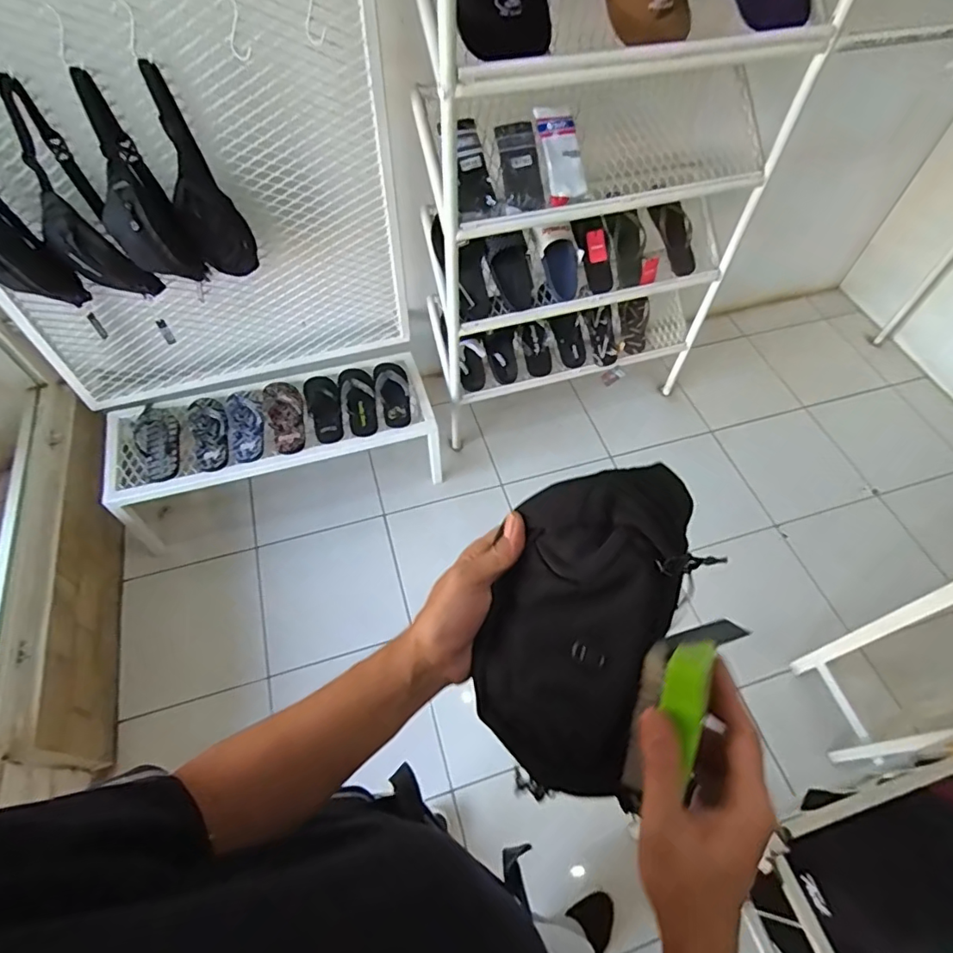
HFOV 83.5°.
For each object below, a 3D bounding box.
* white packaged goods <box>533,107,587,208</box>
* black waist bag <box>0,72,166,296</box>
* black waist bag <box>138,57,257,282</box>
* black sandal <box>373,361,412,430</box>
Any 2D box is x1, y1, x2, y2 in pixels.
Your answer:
[{"bbox_3d":[0.192,-0.732,1.217,0.087,0.036,0.215,-11,90,-8],"label":"white packaged goods"},{"bbox_3d":[-0.826,-0.543,1.104,0.147,0.442,0.073,-38,65,-23],"label":"black waist bag"},{"bbox_3d":[-0.601,-0.632,1.162,0.130,0.417,0.078,-18,59,-13],"label":"black waist bag"},{"bbox_3d":[-0.246,-0.261,1.582,0.097,0.056,0.238,-11,58,-8],"label":"black sandal"}]

